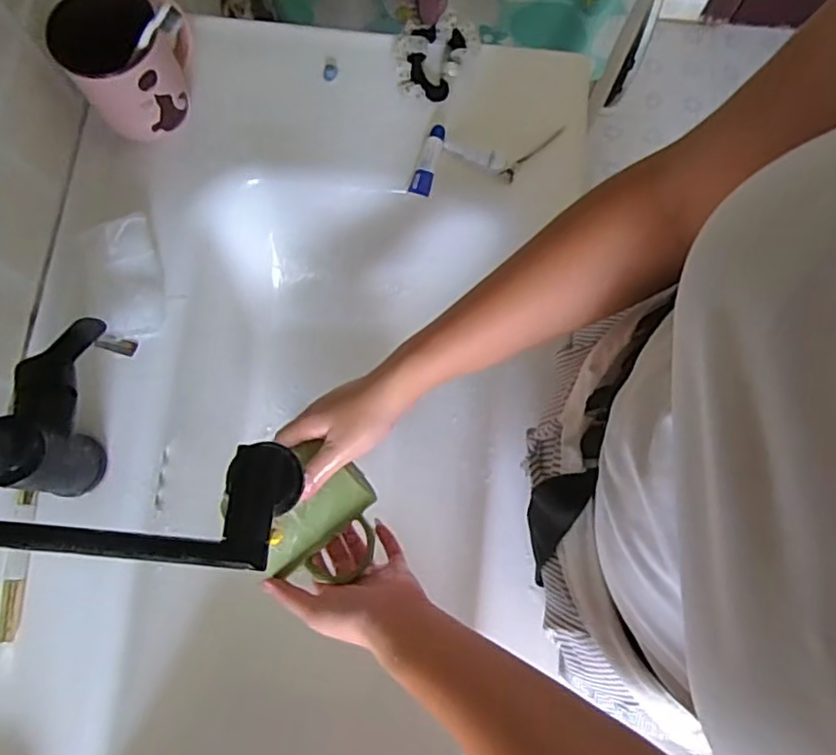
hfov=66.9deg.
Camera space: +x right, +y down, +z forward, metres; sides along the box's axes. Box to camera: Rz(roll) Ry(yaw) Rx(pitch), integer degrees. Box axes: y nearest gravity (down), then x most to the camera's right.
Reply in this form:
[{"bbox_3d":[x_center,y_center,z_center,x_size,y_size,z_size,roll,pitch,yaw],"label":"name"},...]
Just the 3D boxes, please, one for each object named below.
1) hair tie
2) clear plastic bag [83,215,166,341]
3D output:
[{"bbox_3d":[0.016,-0.310,0.611,0.071,0.027,0.084,16,78,4],"label":"hair tie"},{"bbox_3d":[-0.268,-0.090,0.579,0.065,0.023,0.111,-11,78,-2],"label":"clear plastic bag"}]

